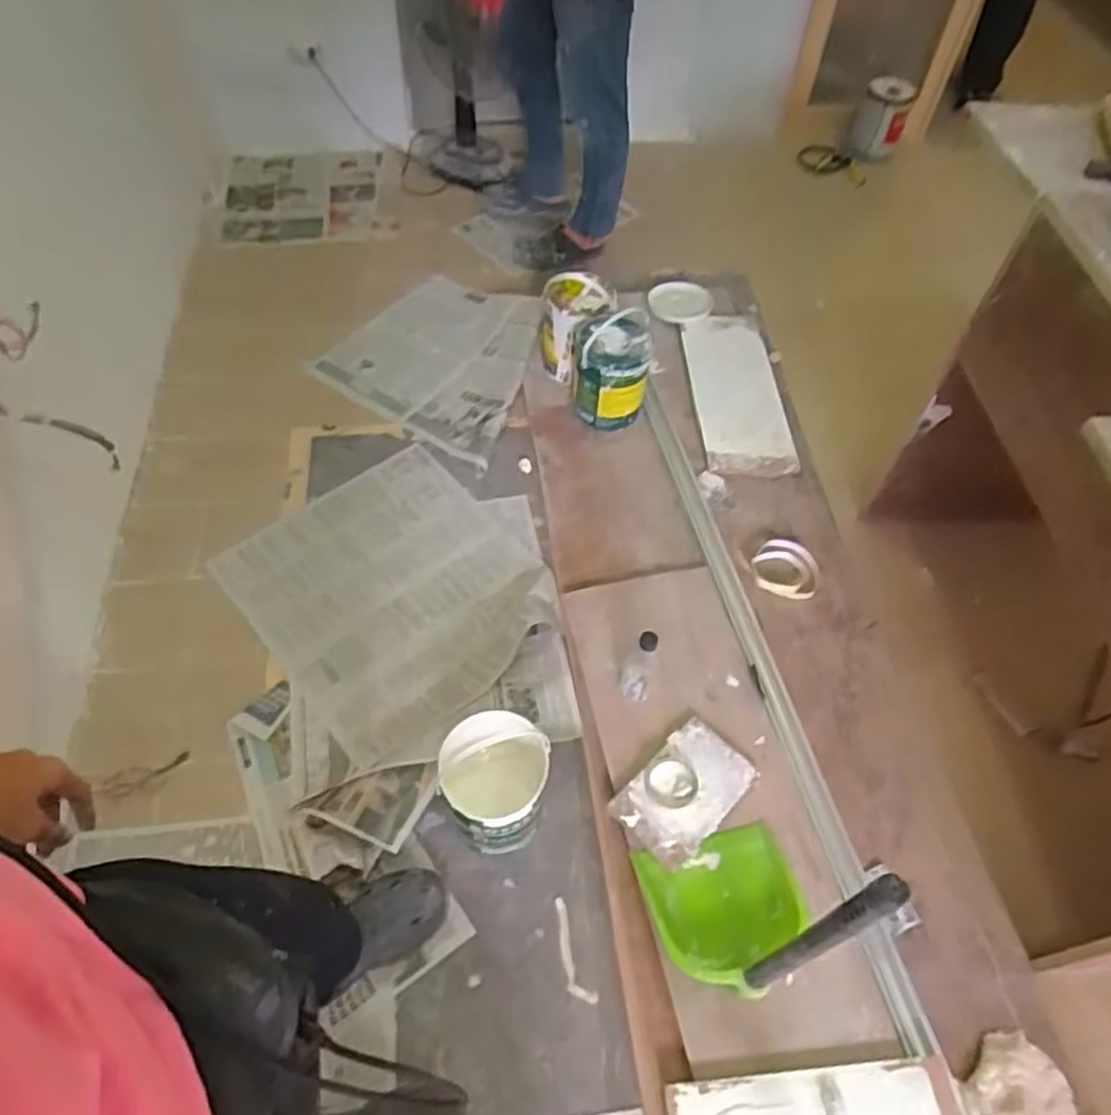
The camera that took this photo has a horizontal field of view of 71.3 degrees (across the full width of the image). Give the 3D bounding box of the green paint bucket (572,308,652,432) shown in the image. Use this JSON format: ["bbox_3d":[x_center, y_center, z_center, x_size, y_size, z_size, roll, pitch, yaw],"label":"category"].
[{"bbox_3d":[0.129,-0.440,1.799,0.166,0.238,0.168,0,54,0],"label":"green paint bucket"}]

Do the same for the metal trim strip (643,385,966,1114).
[{"bbox_3d":[0.441,0.371,1.354,0.062,0.031,1.945,-10,54,-7],"label":"metal trim strip"}]

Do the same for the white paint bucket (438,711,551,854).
[{"bbox_3d":[-0.098,0.372,1.263,0.159,0.231,0.168,1,54,-2],"label":"white paint bucket"}]

